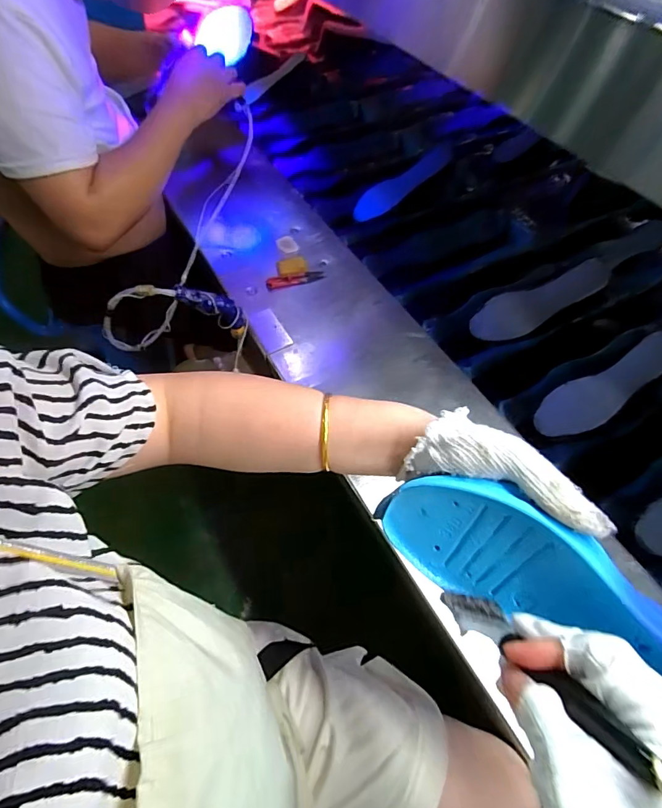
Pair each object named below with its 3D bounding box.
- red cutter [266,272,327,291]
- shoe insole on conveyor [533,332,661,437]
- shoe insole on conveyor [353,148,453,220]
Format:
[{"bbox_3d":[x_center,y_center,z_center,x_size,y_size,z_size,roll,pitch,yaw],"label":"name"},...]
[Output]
[{"bbox_3d":[-0.060,-0.211,0.774,0.101,0.015,0.025,-7,57,-6],"label":"red cutter"},{"bbox_3d":[0.406,-0.026,0.652,0.230,0.017,0.071,-34,62,4],"label":"shoe insole on conveyor"},{"bbox_3d":[0.150,-0.461,0.944,0.232,0.016,0.072,-32,61,6],"label":"shoe insole on conveyor"}]

